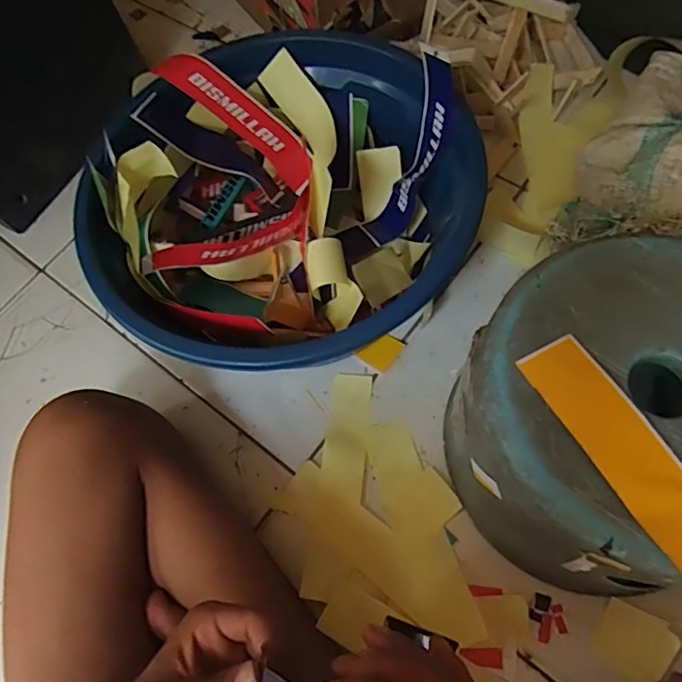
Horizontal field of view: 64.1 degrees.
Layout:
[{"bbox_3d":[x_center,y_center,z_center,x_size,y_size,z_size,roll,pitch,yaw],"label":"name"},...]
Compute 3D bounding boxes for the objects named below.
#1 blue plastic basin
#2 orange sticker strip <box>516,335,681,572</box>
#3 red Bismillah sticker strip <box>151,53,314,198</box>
[{"bbox_3d":[-0.054,-0.126,0.521,0.337,0.132,0.330,-3,66,6],"label":"blue plastic basin"},{"bbox_3d":[0.174,0.066,0.329,0.046,0.004,0.157,-28,63,-9],"label":"orange sticker strip"},{"bbox_3d":[-0.101,-0.230,0.563,0.180,0.022,0.043,38,72,-10],"label":"red Bismillah sticker strip"}]

